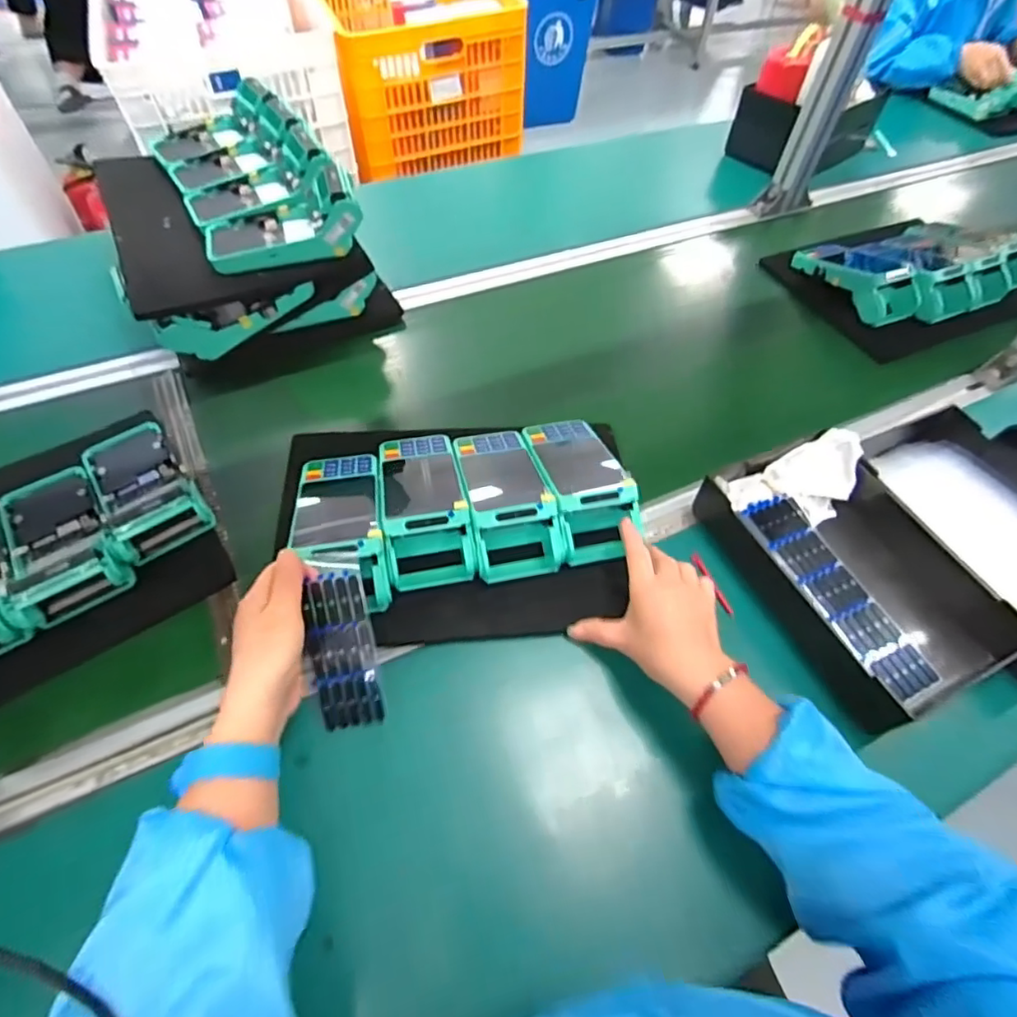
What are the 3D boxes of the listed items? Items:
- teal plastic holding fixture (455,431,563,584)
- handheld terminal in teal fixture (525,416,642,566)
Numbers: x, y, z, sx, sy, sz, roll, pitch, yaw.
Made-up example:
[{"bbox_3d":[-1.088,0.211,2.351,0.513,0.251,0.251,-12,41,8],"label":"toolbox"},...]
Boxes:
[{"bbox_3d":[-0.005,-0.014,0.554,0.074,0.066,0.165,-7,42,-9],"label":"teal plastic holding fixture"},{"bbox_3d":[0.069,-0.026,0.563,0.075,0.057,0.164,-7,43,-9],"label":"handheld terminal in teal fixture"}]

